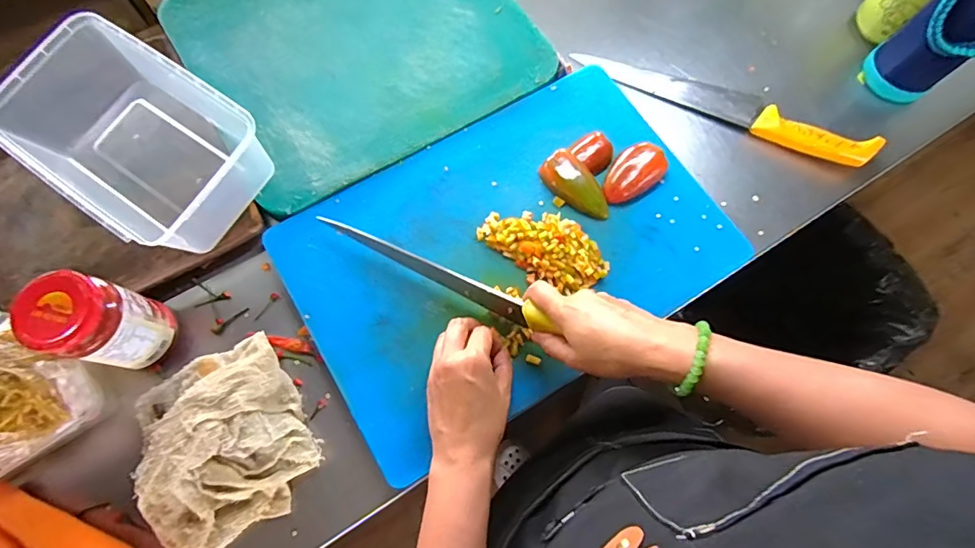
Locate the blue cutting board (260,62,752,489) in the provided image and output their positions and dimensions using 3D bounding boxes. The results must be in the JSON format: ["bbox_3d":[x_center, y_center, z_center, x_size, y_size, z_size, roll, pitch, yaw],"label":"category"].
[{"bbox_3d":[0.024,-0.033,0.515,0.440,0.028,0.295,-30,75,-11],"label":"blue cutting board"}]

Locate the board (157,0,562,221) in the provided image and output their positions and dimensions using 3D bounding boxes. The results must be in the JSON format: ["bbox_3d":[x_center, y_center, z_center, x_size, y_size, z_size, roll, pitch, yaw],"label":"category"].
[{"bbox_3d":[-0.155,-0.291,0.597,0.380,0.022,0.342,-30,75,-11],"label":"board"}]

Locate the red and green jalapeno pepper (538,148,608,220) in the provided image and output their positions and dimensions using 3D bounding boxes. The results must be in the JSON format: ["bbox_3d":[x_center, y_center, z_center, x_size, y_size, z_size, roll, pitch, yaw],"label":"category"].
[{"bbox_3d":[0.097,-0.097,0.539,0.042,0.026,0.088,-34,76,-12],"label":"red and green jalapeno pepper"}]

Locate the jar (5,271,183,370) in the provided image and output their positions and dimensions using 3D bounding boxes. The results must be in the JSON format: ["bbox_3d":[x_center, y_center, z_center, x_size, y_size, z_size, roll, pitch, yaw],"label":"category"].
[{"bbox_3d":[-0.344,0.043,0.436,0.066,0.105,0.066,1,72,-2],"label":"jar"}]

